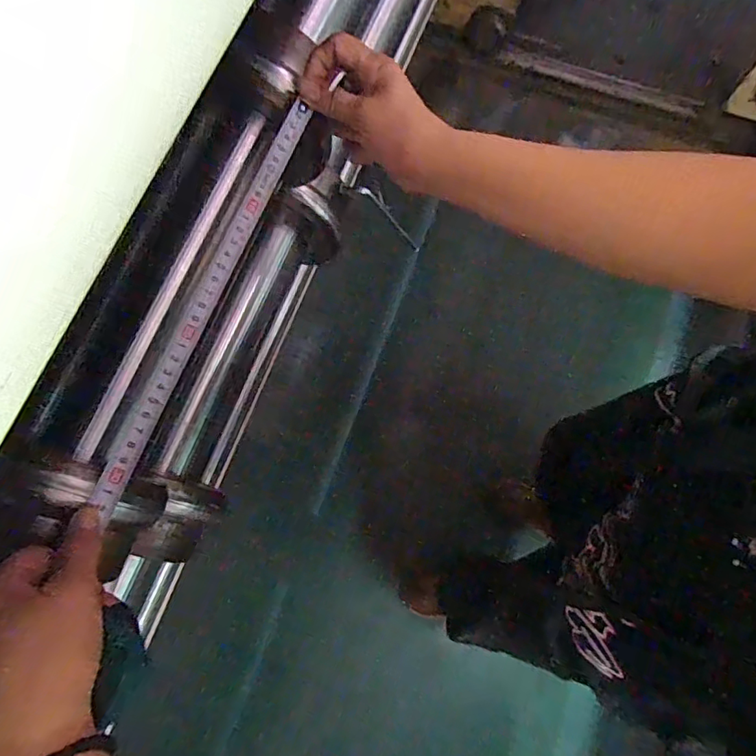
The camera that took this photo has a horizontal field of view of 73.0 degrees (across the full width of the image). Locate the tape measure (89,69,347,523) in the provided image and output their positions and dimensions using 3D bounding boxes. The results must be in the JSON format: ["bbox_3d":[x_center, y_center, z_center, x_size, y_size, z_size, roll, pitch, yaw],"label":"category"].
[{"bbox_3d":[-0.113,-0.061,0.344,0.016,0.010,0.302,21,77,5],"label":"tape measure"}]

